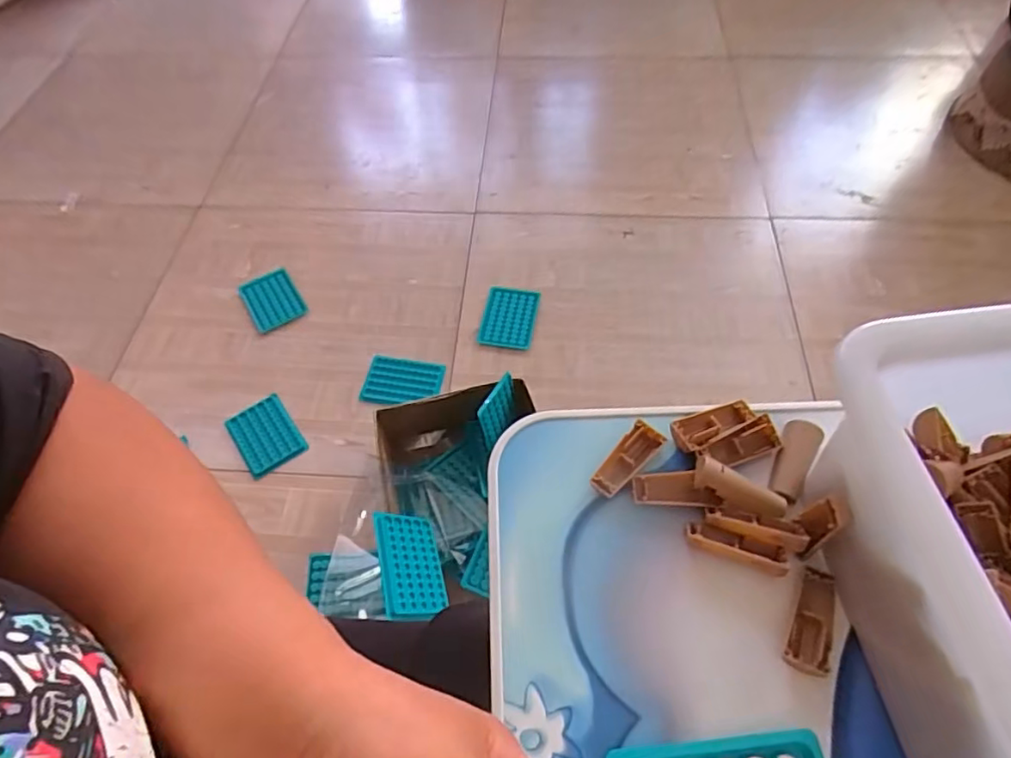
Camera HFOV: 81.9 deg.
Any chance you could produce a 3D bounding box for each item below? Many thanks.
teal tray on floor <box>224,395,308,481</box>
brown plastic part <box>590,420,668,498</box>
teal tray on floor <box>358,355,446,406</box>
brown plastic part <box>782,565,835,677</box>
[{"bbox_3d":[-0.383,0.090,0.928,0.093,0.019,0.118,-33,62,-17],"label":"teal tray on floor"},{"bbox_3d":[0.070,0.047,0.336,0.018,0.009,0.050,36,66,22],"label":"brown plastic part"},{"bbox_3d":[-0.174,0.007,0.988,0.126,0.020,0.089,6,58,7],"label":"teal tray on floor"},{"bbox_3d":[0.152,0.119,0.287,0.018,0.007,0.050,22,61,16],"label":"brown plastic part"}]

